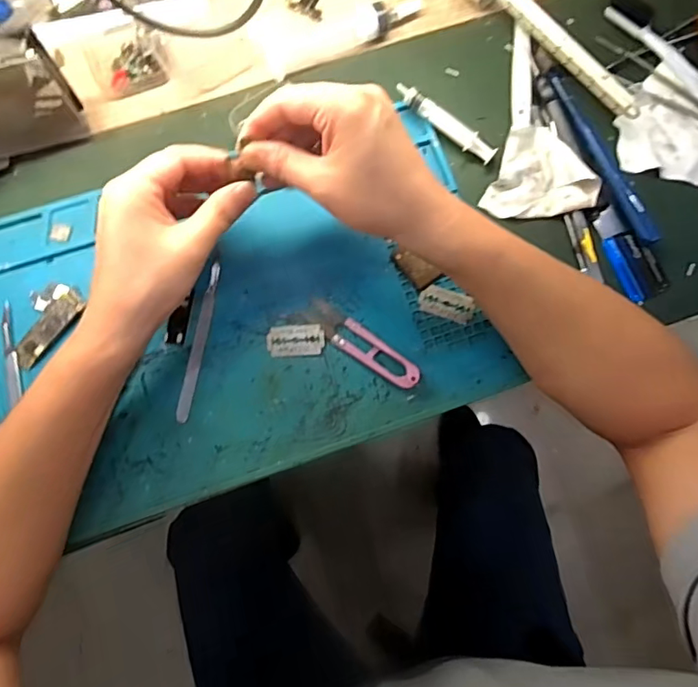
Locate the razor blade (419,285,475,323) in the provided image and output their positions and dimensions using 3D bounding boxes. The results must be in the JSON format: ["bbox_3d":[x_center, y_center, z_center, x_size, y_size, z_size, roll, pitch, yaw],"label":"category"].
[{"bbox_3d":[0.074,-0.030,0.395,0.041,0.004,0.022,16,74,3],"label":"razor blade"}]

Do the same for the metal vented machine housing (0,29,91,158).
[{"bbox_3d":[-0.243,-0.174,0.373,0.078,0.085,0.032,-19,81,-4],"label":"metal vented machine housing"}]

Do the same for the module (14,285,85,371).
[{"bbox_3d":[-0.227,-0.016,0.381,0.033,0.004,0.062,35,81,5],"label":"module"}]

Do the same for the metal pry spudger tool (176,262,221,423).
[{"bbox_3d":[-0.110,-0.002,0.382,0.009,0.004,0.119,10,80,1],"label":"metal pry spudger tool"}]

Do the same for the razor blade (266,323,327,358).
[{"bbox_3d":[-0.039,-0.003,0.384,0.042,0.004,0.023,-3,80,-2],"label":"razor blade"}]

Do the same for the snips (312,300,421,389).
[{"bbox_3d":[0.010,0.000,0.379,0.094,0.013,0.024,34,81,5],"label":"snips"}]

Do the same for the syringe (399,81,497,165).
[{"bbox_3d":[0.078,-0.177,0.415,0.092,0.016,0.015,34,81,5],"label":"syringe"}]

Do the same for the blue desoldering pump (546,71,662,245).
[{"bbox_3d":[0.203,-0.154,0.412,0.019,0.015,0.163,-22,81,-5],"label":"blue desoldering pump"}]

